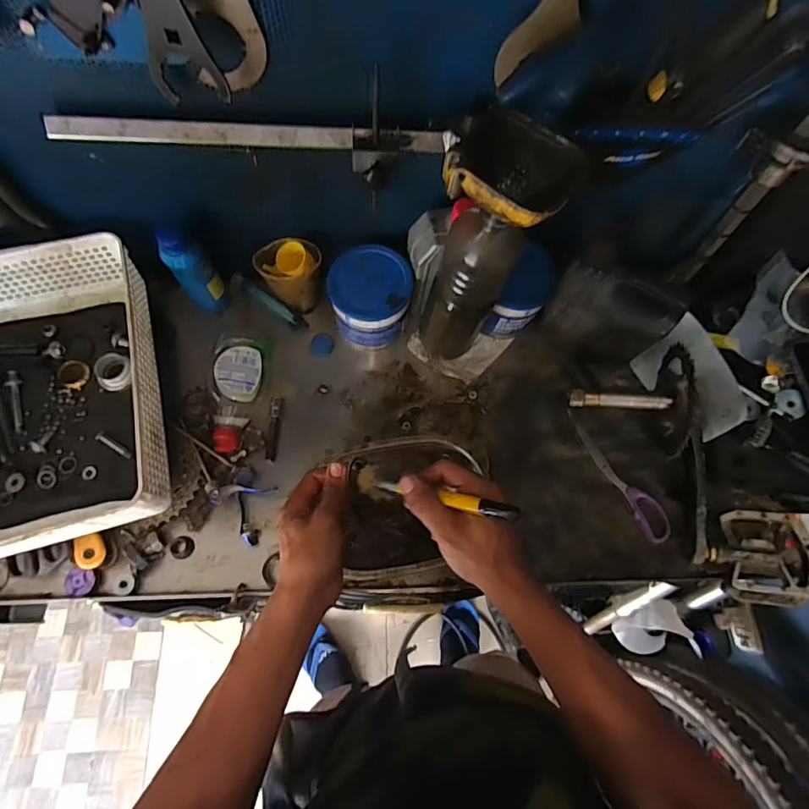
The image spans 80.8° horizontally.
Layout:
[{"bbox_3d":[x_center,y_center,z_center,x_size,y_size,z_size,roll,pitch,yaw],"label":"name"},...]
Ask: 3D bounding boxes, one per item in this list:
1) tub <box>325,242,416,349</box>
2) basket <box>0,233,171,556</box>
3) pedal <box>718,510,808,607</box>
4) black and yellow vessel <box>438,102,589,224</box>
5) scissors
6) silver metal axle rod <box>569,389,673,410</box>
[{"bbox_3d":[-0.044,-0.134,0.627,0.099,0.107,0.094,1,70,-2],"label":"tub"},{"bbox_3d":[-0.408,-0.008,0.528,0.248,0.087,0.327,-15,71,-8],"label":"basket"},{"bbox_3d":[0.420,0.177,0.551,0.091,0.031,0.102,4,70,-1],"label":"pedal"},{"bbox_3d":[0.083,-0.189,0.395,0.112,0.043,0.096,28,71,8],"label":"black and yellow vessel"},{"bbox_3d":[0.272,0.086,0.606,0.036,0.006,0.187,-28,73,-12],"label":"scissors"},{"bbox_3d":[0.267,-0.005,0.586,0.121,0.024,0.019,7,70,0],"label":"silver metal axle rod"}]

